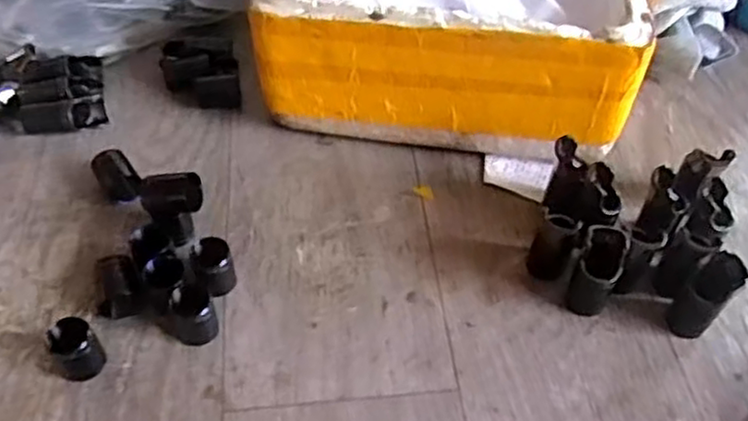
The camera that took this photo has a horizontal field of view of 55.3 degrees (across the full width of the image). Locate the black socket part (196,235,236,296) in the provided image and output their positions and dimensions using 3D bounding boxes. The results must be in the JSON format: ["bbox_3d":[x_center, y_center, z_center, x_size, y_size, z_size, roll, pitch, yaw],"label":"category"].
[{"bbox_3d":[-0.089,0.032,0.402,0.019,0.028,0.022,-13,53,-12],"label":"black socket part"}]

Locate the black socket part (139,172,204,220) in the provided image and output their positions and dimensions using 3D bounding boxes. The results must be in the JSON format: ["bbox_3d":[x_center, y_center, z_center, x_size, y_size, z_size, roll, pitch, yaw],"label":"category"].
[{"bbox_3d":[-0.113,-0.007,0.402,0.032,0.018,0.022,-9,52,-9],"label":"black socket part"}]

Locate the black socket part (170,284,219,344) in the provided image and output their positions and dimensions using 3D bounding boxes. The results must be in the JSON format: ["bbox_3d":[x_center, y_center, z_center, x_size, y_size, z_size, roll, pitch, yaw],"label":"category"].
[{"bbox_3d":[-0.096,0.055,0.379,0.021,0.029,0.022,1,51,-1],"label":"black socket part"}]

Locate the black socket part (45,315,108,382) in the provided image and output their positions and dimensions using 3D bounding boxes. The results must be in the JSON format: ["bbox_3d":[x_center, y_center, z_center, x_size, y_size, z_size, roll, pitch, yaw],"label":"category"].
[{"bbox_3d":[-0.152,0.071,0.363,0.023,0.032,0.019,-30,58,-24],"label":"black socket part"}]

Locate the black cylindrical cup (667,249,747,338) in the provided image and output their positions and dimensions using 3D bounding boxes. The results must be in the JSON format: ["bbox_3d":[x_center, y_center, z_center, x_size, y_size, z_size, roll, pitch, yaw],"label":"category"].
[{"bbox_3d":[0.178,0.046,0.384,0.021,0.053,0.023,1,51,-1],"label":"black cylindrical cup"}]

